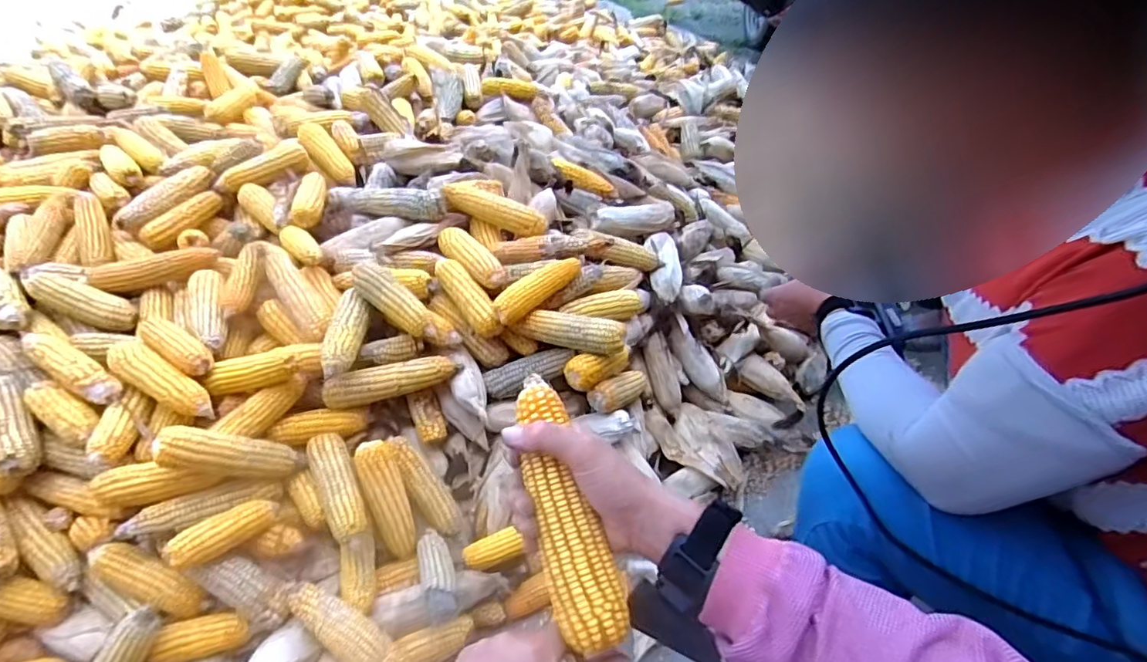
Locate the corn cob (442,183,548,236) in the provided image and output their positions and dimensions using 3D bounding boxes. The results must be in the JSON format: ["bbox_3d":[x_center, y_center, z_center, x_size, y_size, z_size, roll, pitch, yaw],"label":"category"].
[{"bbox_3d":[-0.139,-0.218,1.026,0.190,0.044,0.054,20,44,-5],"label":"corn cob"}]

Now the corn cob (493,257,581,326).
[{"bbox_3d":[-0.058,-0.069,0.904,0.046,0.038,0.158,30,50,26],"label":"corn cob"}]

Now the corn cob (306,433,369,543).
[{"bbox_3d":[-0.325,0.212,0.793,0.055,0.045,0.156,-19,48,-21],"label":"corn cob"}]

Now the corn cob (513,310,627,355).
[{"bbox_3d":[-0.007,-0.003,0.886,0.174,0.046,0.040,12,45,10],"label":"corn cob"}]

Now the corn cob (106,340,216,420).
[{"bbox_3d":[-0.571,0.067,0.793,0.184,0.041,0.050,22,47,19],"label":"corn cob"}]

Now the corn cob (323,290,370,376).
[{"bbox_3d":[-0.338,0.007,0.852,0.052,0.042,0.167,1,44,-1],"label":"corn cob"}]

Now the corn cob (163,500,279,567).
[{"bbox_3d":[-0.446,0.256,0.730,0.127,0.033,0.039,-25,50,-25],"label":"corn cob"}]

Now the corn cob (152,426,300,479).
[{"bbox_3d":[-0.447,0.163,0.754,0.173,0.050,0.041,25,27,-40],"label":"corn cob"}]

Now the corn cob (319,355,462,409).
[{"bbox_3d":[-0.268,0.073,0.856,0.195,0.041,0.040,-9,45,-11],"label":"corn cob"}]

